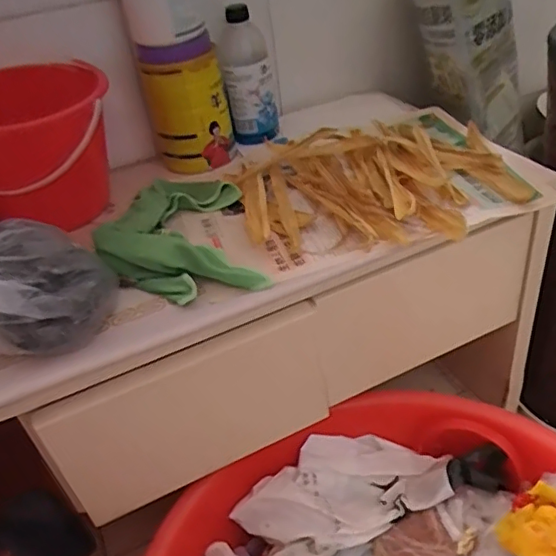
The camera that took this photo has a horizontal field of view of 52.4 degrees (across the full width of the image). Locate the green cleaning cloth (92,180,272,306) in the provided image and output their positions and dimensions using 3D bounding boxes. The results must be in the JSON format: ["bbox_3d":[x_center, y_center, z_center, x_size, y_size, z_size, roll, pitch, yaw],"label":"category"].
[{"bbox_3d":[-0.110,-0.051,0.597,0.158,0.043,0.209,-13,37,-6],"label":"green cleaning cloth"}]

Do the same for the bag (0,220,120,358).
[{"bbox_3d":[-0.229,0.010,0.495,0.156,0.097,0.092,-16,38,-11],"label":"bag"}]

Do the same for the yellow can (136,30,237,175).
[{"bbox_3d":[-0.116,-0.226,0.733,0.101,0.139,0.087,-13,37,-7],"label":"yellow can"}]

